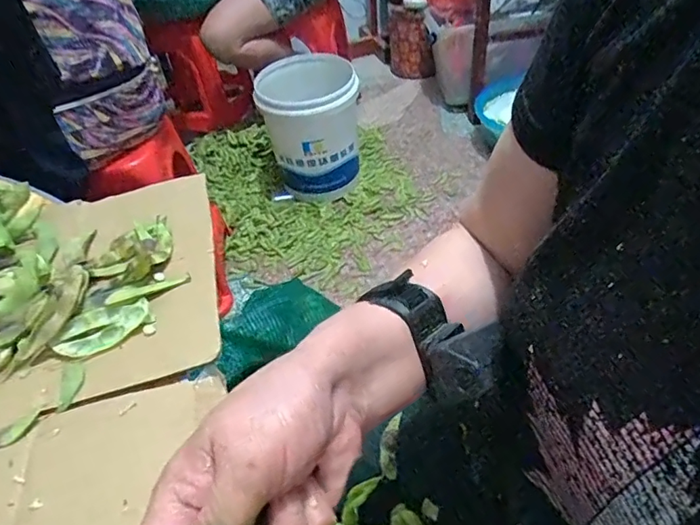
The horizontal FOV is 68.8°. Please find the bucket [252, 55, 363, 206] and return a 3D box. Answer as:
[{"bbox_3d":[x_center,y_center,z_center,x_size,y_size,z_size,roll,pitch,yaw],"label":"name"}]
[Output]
[{"bbox_3d":[-0.122,-0.422,1.654,0.292,0.390,0.319,-9,43,-2],"label":"bucket"}]

